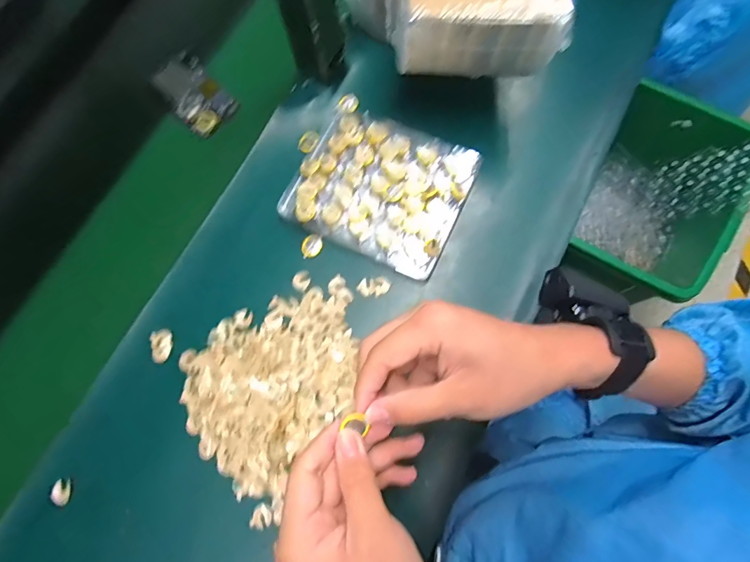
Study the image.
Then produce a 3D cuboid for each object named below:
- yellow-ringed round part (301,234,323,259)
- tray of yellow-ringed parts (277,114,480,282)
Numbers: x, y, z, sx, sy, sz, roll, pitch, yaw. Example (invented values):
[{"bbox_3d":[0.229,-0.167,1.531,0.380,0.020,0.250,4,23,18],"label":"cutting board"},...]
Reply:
[{"bbox_3d":[-0.066,-0.037,0.446,0.022,0.006,0.023,-1,74,4],"label":"yellow-ringed round part"},{"bbox_3d":[0.007,-0.098,0.451,0.169,0.034,0.145,25,77,11],"label":"tray of yellow-ringed parts"}]

